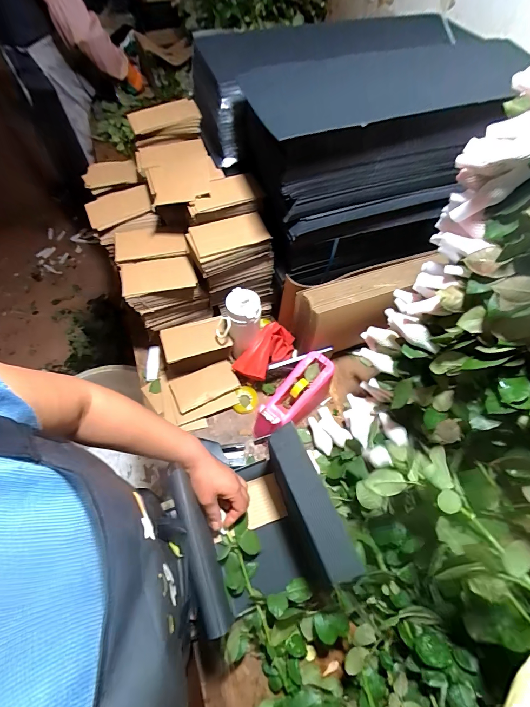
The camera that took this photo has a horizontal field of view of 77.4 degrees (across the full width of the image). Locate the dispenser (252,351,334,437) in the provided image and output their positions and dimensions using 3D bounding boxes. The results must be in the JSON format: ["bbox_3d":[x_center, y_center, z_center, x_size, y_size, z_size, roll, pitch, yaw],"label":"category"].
[{"bbox_3d":[0.055,0.097,0.694,0.206,0.099,0.075,-40,67,-22],"label":"dispenser"}]

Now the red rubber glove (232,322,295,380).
[{"bbox_3d":[0.000,0.001,0.742,0.084,0.085,0.133,34,64,18],"label":"red rubber glove"}]

